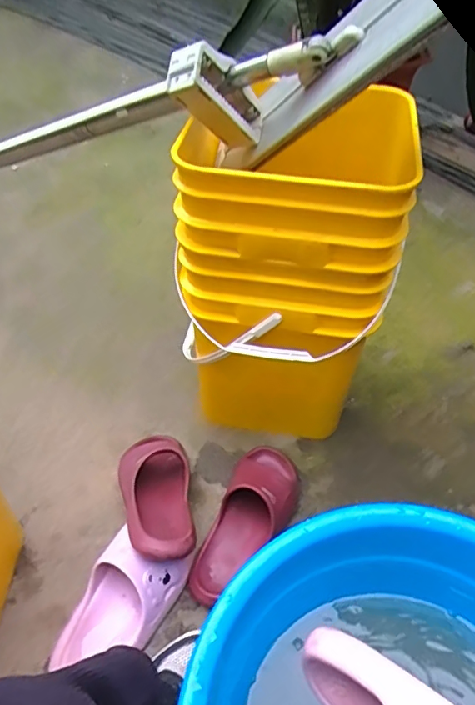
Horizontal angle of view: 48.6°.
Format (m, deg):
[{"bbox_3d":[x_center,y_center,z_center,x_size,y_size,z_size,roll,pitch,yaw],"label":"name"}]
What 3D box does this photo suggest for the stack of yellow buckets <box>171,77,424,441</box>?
[{"bbox_3d":[0.064,-0.095,0.792,0.290,0.485,0.288,8,48,8],"label":"stack of yellow buckets"}]

